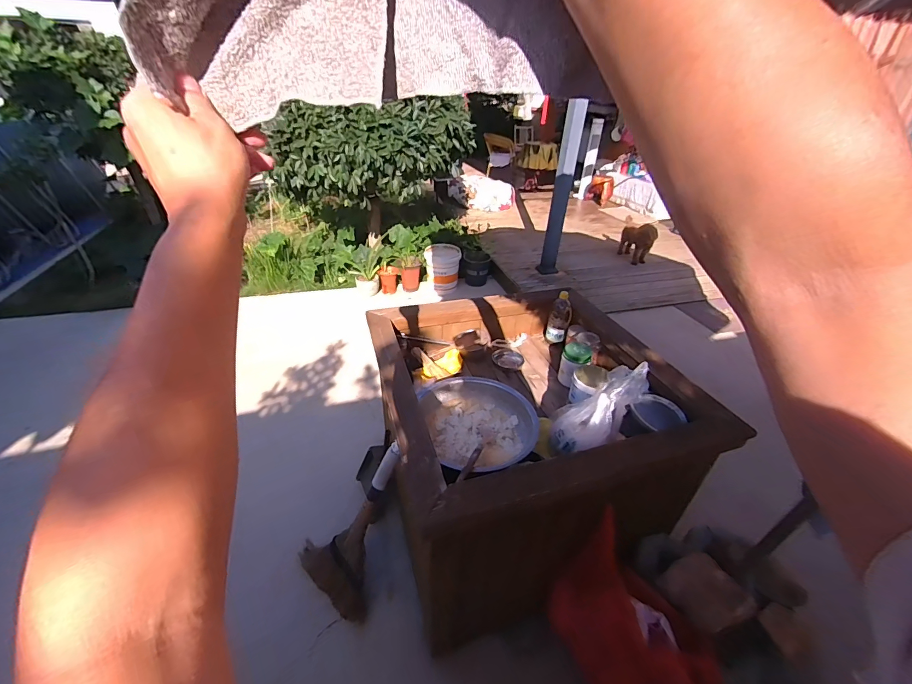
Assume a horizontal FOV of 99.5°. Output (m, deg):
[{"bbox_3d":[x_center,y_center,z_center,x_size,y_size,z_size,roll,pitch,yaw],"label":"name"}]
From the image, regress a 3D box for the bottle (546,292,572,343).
[{"bbox_3d":[0.439,-0.094,1.645,0.093,0.216,0.073,12,36,14],"label":"bottle"}]

